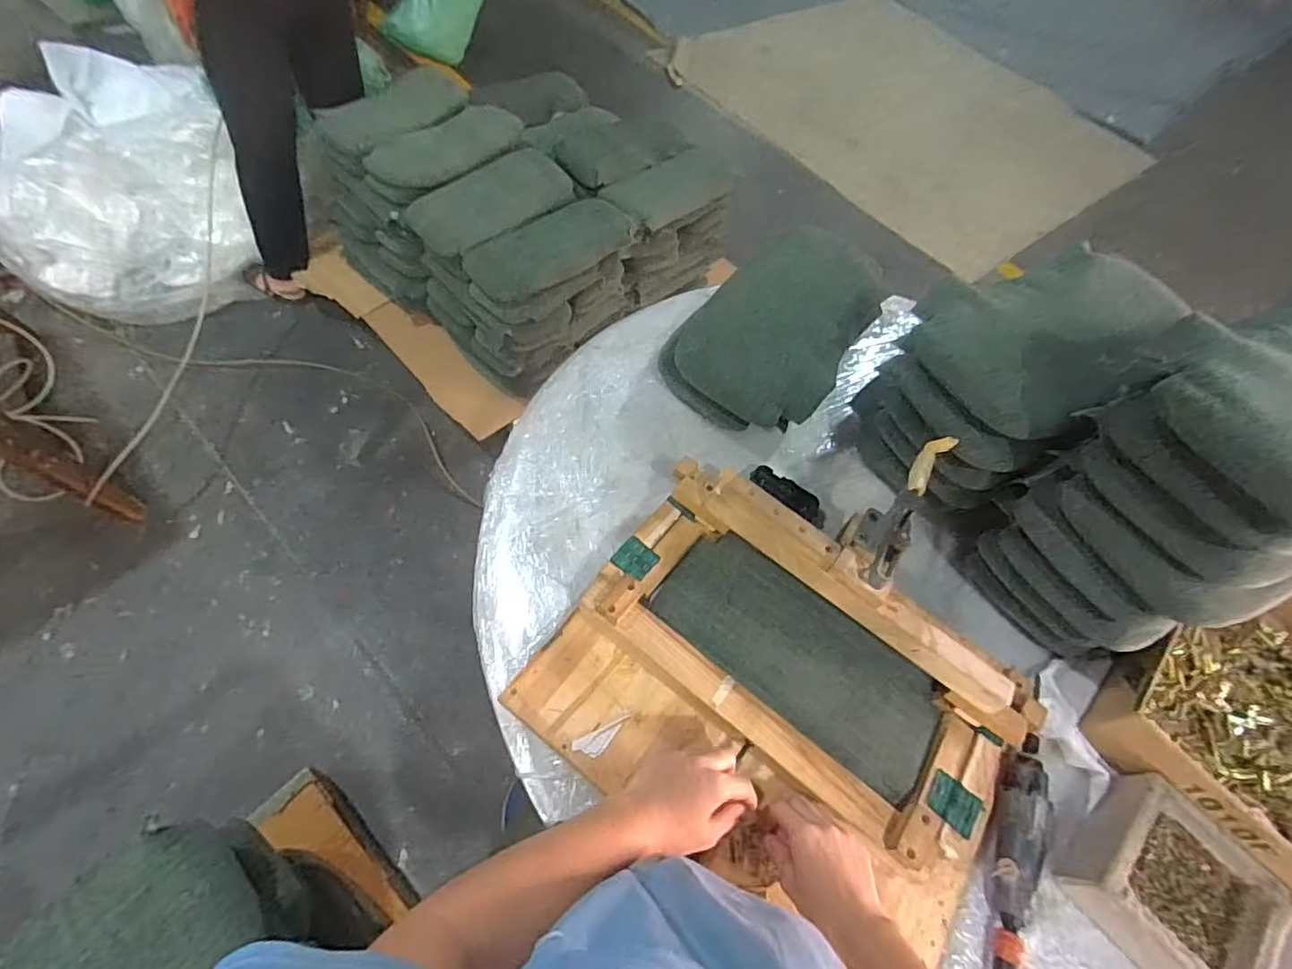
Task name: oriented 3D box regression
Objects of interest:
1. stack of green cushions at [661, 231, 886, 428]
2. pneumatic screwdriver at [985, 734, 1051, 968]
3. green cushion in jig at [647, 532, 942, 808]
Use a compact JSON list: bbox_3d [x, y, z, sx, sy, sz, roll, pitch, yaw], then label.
[{"bbox_3d":[0.231,-0.272,0.985,0.262,0.103,0.460,38,61,13],"label":"stack of green cushions"},{"bbox_3d":[0.415,0.423,0.658,0.045,0.035,0.269,24,59,6],"label":"pneumatic screwdriver"},{"bbox_3d":[0.186,0.207,0.714,0.363,0.029,0.151,37,61,13],"label":"green cushion in jig"}]

